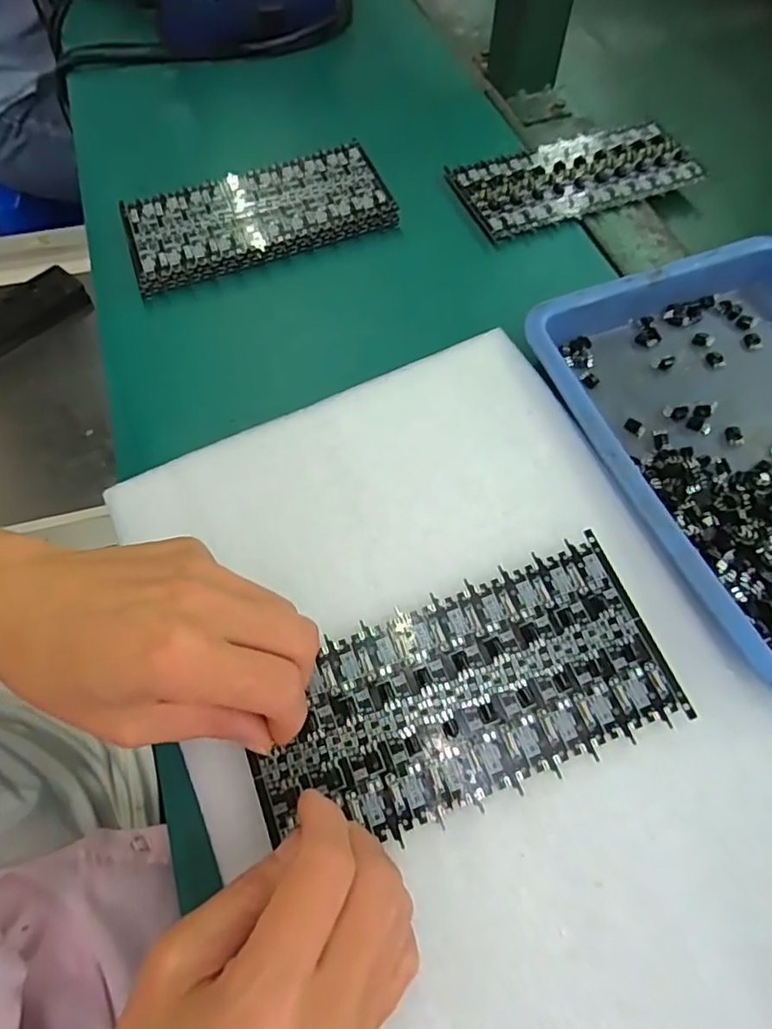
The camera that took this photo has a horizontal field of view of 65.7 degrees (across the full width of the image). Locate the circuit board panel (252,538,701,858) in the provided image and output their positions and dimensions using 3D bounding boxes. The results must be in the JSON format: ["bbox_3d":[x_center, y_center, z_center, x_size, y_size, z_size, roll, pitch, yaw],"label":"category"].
[{"bbox_3d":[0.028,0.071,0.234,0.161,0.006,0.074,-22,64,-8],"label":"circuit board panel"}]

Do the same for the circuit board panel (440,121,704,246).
[{"bbox_3d":[0.128,-0.228,0.401,0.158,0.007,0.075,-20,64,-11],"label":"circuit board panel"}]

